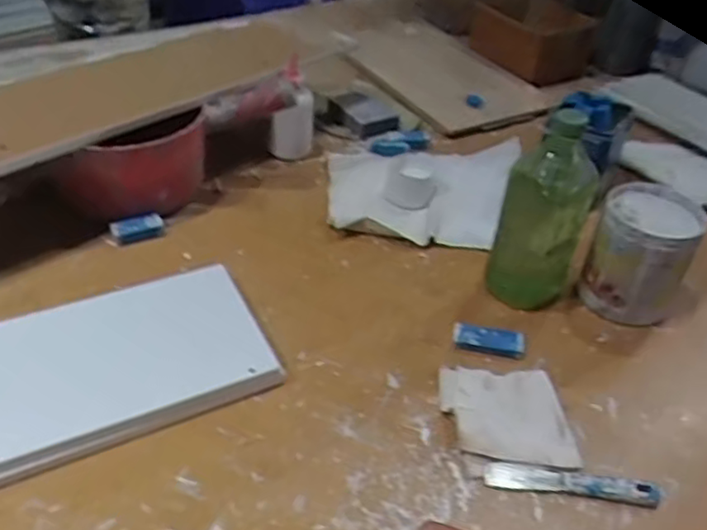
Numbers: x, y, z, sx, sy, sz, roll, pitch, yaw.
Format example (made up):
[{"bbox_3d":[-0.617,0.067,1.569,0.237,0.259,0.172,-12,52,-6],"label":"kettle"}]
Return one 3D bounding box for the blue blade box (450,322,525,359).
[{"bbox_3d":[0.137,0.076,0.662,0.071,0.014,0.026,11,41,6],"label":"blue blade box"}]

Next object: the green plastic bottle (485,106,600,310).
[{"bbox_3d":[0.200,-0.056,0.681,0.087,0.206,0.084,19,42,15],"label":"green plastic bottle"}]

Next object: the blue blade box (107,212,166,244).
[{"bbox_3d":[-0.246,-0.042,0.751,0.058,0.019,0.023,-14,44,-22],"label":"blue blade box"}]

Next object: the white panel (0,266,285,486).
[{"bbox_3d":[-0.292,0.111,0.548,0.439,0.023,0.138,-16,63,-24],"label":"white panel"}]

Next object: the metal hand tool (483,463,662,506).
[{"bbox_3d":[0.181,0.181,0.546,0.140,0.015,0.021,7,40,1],"label":"metal hand tool"}]

